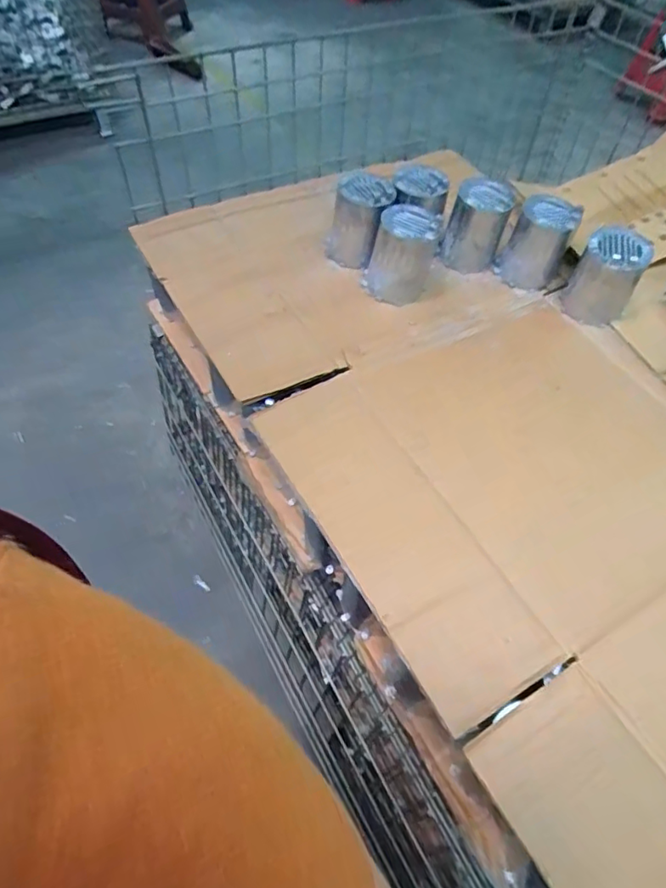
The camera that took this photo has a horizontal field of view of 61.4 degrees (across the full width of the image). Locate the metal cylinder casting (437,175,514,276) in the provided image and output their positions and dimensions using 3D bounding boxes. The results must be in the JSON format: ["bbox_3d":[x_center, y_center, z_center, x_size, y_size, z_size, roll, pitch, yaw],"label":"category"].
[{"bbox_3d":[0.228,-0.351,0.903,0.094,0.125,0.074,16,54,8],"label":"metal cylinder casting"}]

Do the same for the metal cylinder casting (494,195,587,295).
[{"bbox_3d":[0.326,-0.323,0.900,0.097,0.130,0.086,20,55,11],"label":"metal cylinder casting"}]

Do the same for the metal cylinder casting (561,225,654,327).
[{"bbox_3d":[0.406,-0.247,0.836,0.089,0.125,0.090,29,57,16],"label":"metal cylinder casting"}]

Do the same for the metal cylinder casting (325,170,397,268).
[{"bbox_3d":[0.048,-0.349,0.876,0.085,0.110,0.088,26,56,14],"label":"metal cylinder casting"}]

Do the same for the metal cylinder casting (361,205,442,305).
[{"bbox_3d":[0.104,-0.298,0.856,0.100,0.114,0.111,12,54,5],"label":"metal cylinder casting"}]

